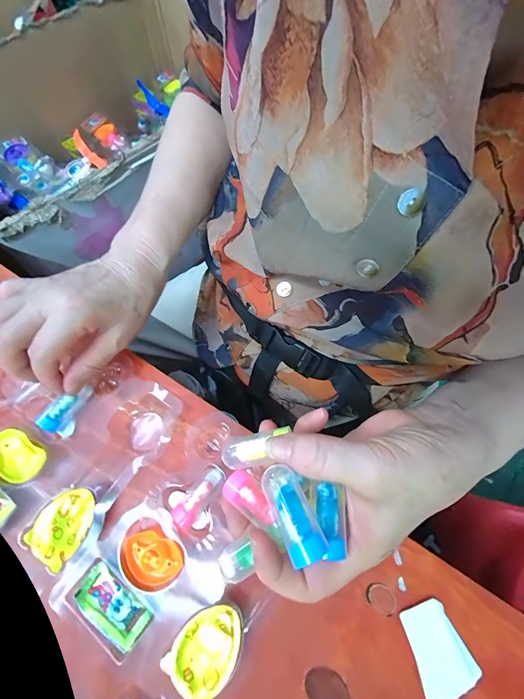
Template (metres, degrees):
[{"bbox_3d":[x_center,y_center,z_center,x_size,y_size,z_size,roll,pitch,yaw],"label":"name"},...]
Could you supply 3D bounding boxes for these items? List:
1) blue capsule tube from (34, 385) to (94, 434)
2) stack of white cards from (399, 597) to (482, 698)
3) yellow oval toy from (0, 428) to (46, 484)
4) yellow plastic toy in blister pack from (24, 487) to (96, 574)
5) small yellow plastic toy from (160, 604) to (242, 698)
[{"bbox_3d":[-0.168,0.049,0.266,0.014,0.015,0.047,41,68,13],"label":"blue capsule tube"},{"bbox_3d":[0.126,0.210,0.219,0.041,0.007,0.051,-16,70,-7],"label":"stack of white cards"},{"bbox_3d":[-0.202,0.087,0.253,0.045,0.008,0.029,34,72,11],"label":"yellow oval toy"},{"bbox_3d":[-0.148,0.130,0.231,0.039,0.005,0.051,30,71,10],"label":"yellow plastic toy in blister pack"},{"bbox_3d":[-0.036,0.200,0.208,0.038,0.012,0.053,39,73,13],"label":"small yellow plastic toy"}]

